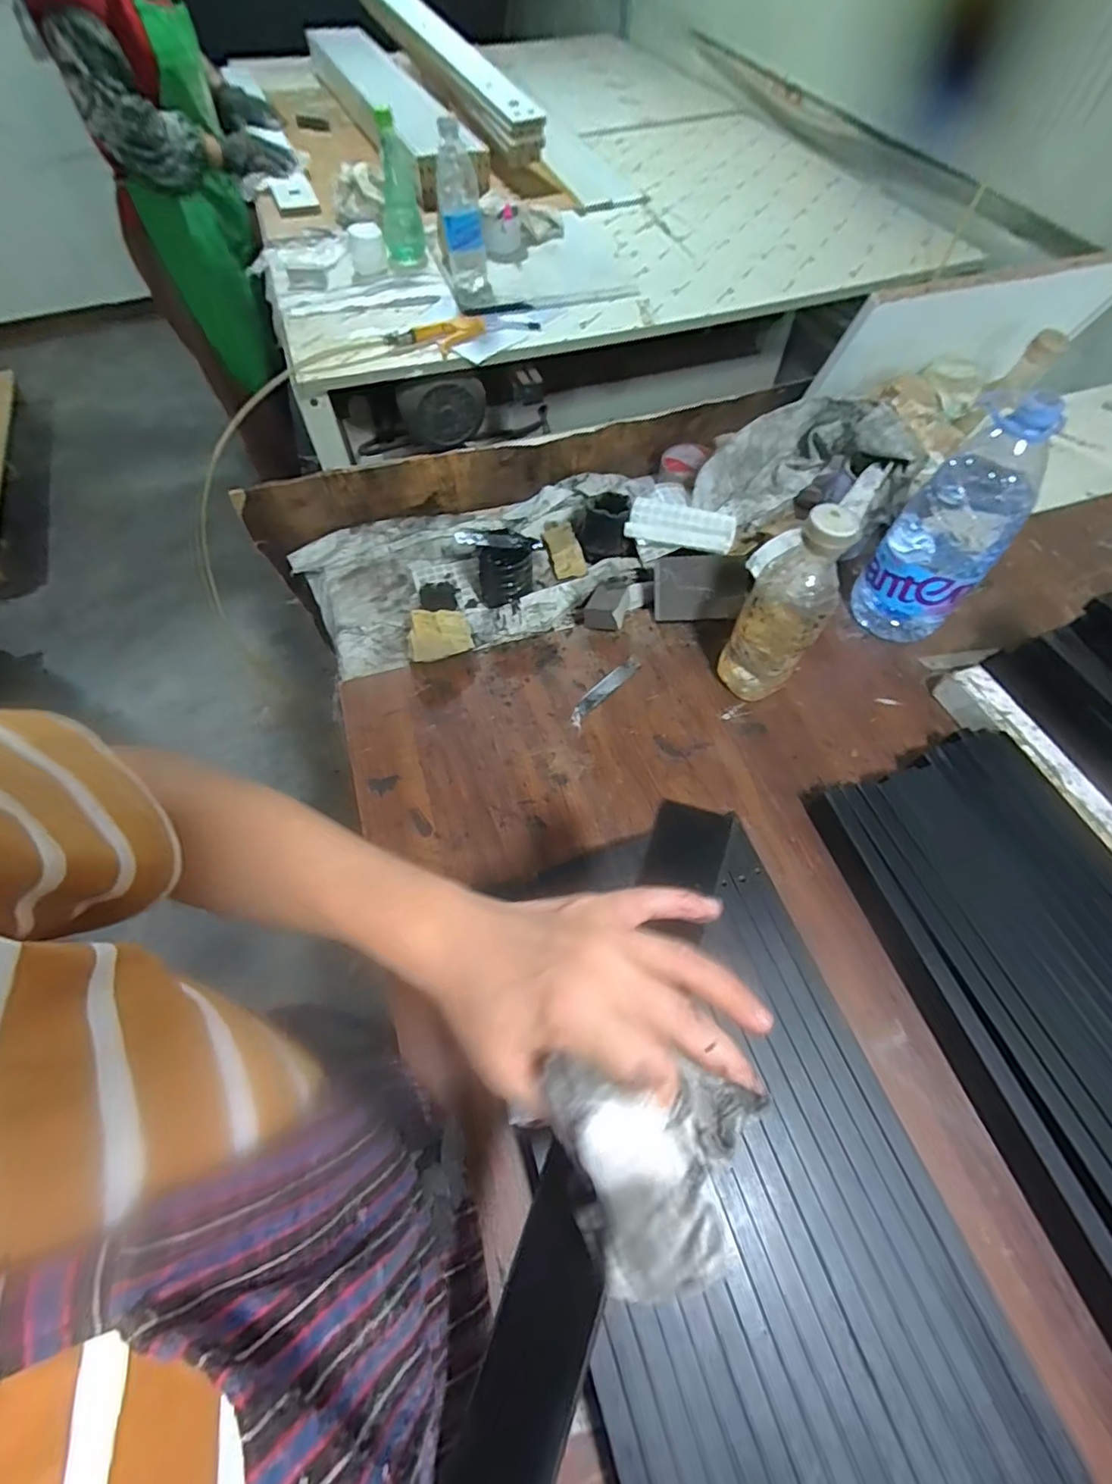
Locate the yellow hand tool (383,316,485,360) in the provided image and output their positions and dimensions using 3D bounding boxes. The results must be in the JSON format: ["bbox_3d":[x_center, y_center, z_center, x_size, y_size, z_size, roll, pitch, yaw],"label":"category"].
[{"bbox_3d":[-0.187,-0.652,0.909,0.166,0.017,0.088,-23,64,-13],"label":"yellow hand tool"}]

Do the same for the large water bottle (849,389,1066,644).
[{"bbox_3d":[0.392,-0.206,0.562,0.072,0.248,0.096,-38,68,-19],"label":"large water bottle"}]

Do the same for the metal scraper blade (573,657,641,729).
[{"bbox_3d":[0.053,-0.058,0.612,0.019,0.004,0.109,39,68,18],"label":"metal scraper blade"}]

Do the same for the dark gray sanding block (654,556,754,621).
[{"bbox_3d":[0.165,-0.173,0.640,0.105,0.068,0.018,-2,23,2],"label":"dark gray sanding block"}]

